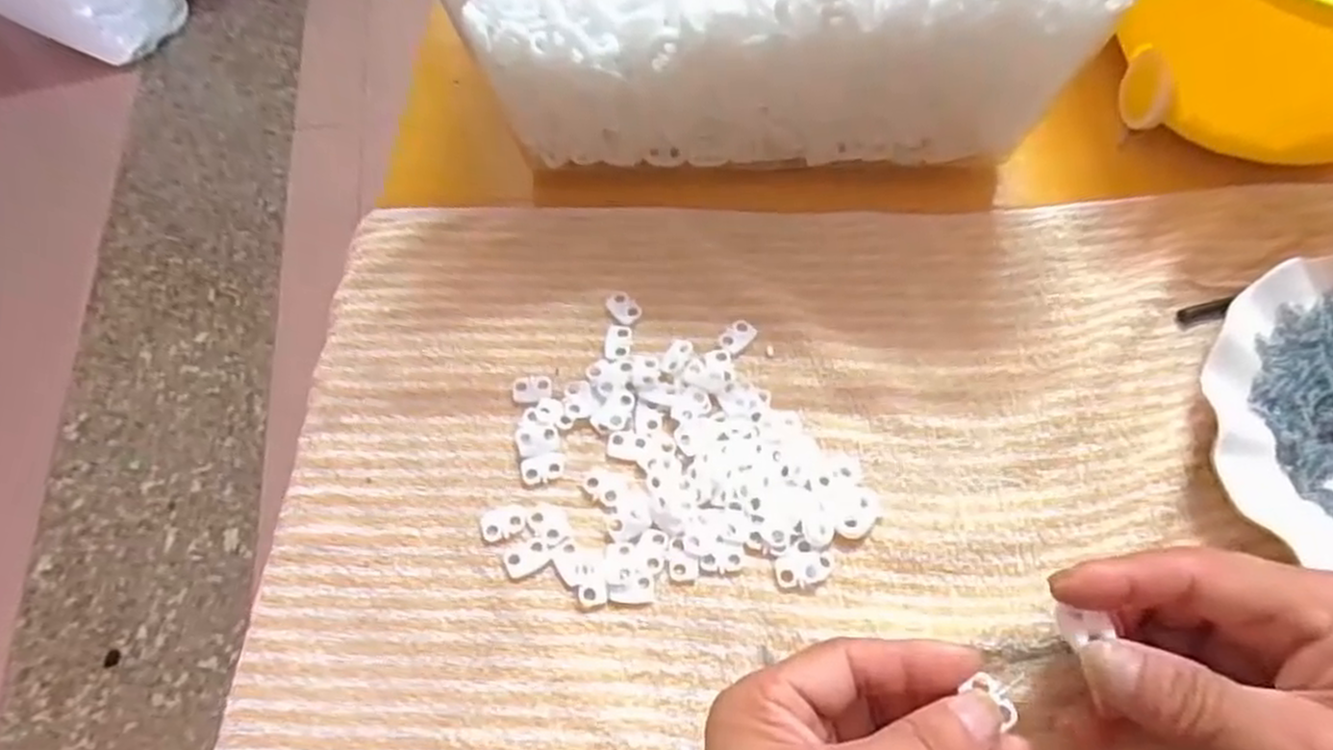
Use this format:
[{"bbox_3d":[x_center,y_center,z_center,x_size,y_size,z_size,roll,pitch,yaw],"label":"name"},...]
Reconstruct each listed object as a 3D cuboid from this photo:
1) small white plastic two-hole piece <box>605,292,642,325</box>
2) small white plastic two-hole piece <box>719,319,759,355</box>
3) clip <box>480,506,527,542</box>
[{"bbox_3d":[-0.022,-0.033,0.373,0.020,0.004,0.013,41,73,20],"label":"small white plastic two-hole piece"},{"bbox_3d":[0.034,-0.019,0.364,0.012,0.004,0.018,40,72,20],"label":"small white plastic two-hole piece"},{"bbox_3d":[-0.070,0.063,0.328,0.020,0.004,0.013,-21,64,-6],"label":"clip"}]

